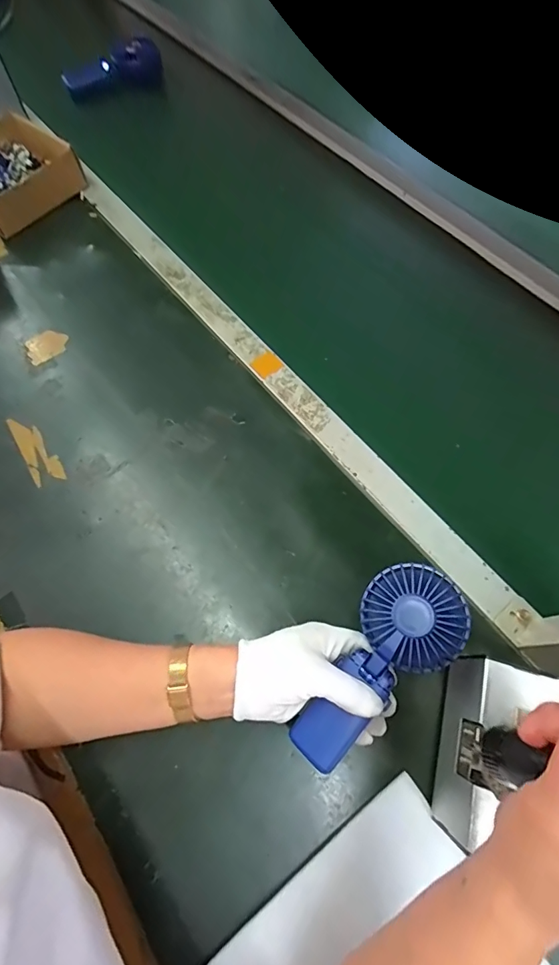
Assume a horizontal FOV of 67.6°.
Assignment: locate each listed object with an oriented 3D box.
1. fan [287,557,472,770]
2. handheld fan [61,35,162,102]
[{"bbox_3d":[0.082,0.151,0.343,0.080,0.030,0.178,36,88,15],"label":"fan"},{"bbox_3d":[-0.300,-0.751,0.767,0.180,0.061,0.067,-35,71,-13],"label":"handheld fan"}]

